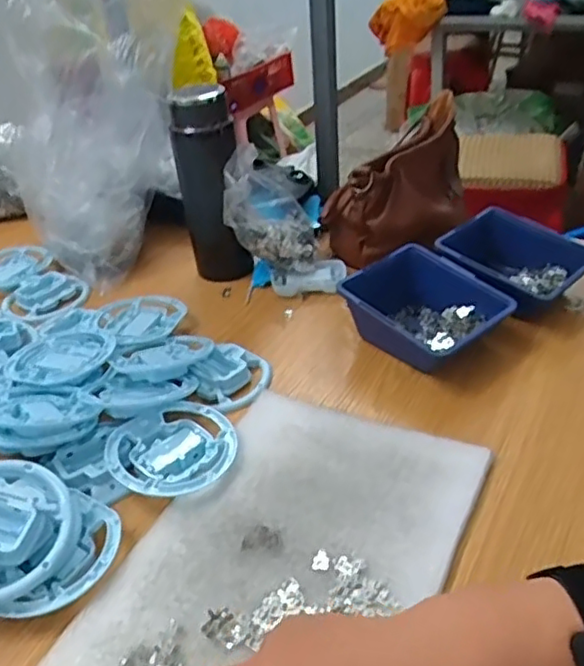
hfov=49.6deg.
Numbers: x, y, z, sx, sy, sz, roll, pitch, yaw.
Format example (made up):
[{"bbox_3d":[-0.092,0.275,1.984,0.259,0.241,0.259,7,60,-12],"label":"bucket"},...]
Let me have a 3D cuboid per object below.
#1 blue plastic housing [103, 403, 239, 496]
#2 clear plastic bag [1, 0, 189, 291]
[{"bbox_3d":[-0.100,0.101,0.533,0.106,0.021,0.091,-15,36,-15],"label":"blue plastic housing"},{"bbox_3d":[-0.242,-0.273,0.800,0.147,0.351,0.217,19,41,29],"label":"clear plastic bag"}]

